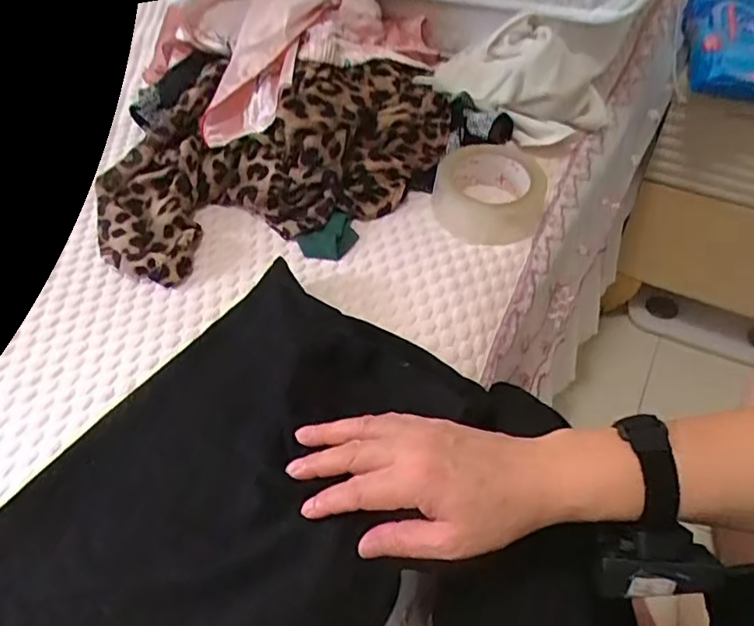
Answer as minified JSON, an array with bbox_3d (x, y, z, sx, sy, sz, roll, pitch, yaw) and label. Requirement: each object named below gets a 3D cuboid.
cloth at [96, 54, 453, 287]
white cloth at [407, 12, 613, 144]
[{"bbox_3d":[-0.097,-0.173,0.607,0.374,0.107,0.190,-19,50,-16],"label":"cloth"},{"bbox_3d":[0.154,-0.256,0.641,0.198,0.093,0.107,12,49,11],"label":"white cloth"}]

